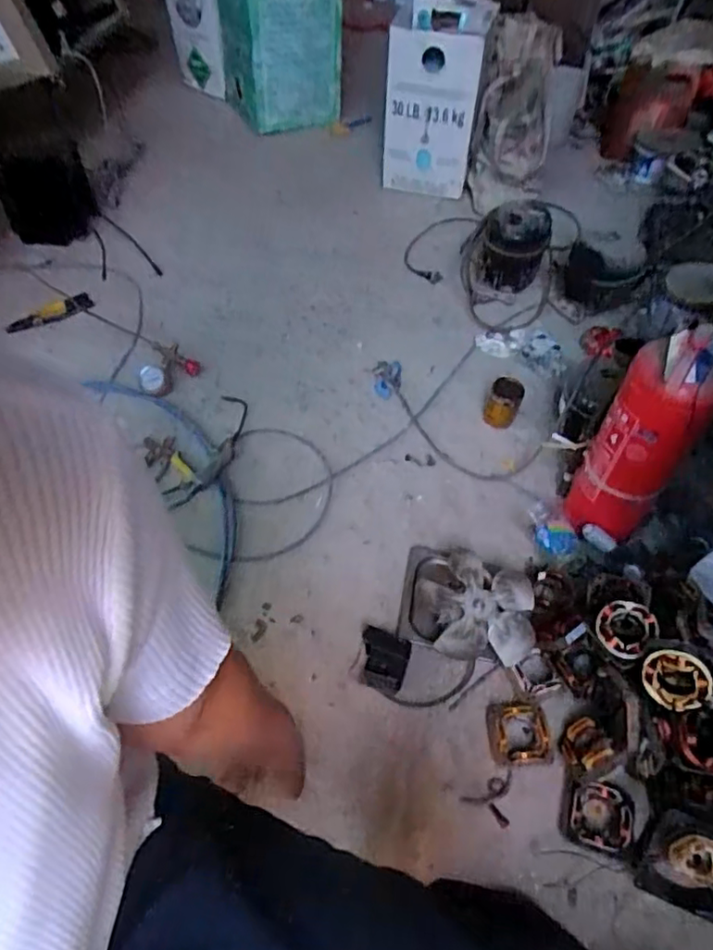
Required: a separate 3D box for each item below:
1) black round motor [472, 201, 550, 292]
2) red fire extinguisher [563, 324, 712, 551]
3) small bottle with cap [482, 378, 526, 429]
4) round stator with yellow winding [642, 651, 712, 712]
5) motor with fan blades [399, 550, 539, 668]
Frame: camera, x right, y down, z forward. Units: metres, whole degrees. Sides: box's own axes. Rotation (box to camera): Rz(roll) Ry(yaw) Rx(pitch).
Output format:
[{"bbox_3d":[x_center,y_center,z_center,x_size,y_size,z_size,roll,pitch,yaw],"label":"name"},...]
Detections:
[{"bbox_3d":[0.369,-0.559,1.453,0.159,0.161,0.168,1,52,-2],"label":"black round motor"},{"bbox_3d":[0.426,-0.033,0.923,0.128,0.431,0.101,32,57,20],"label":"red fire extinguisher"},{"bbox_3d":[0.296,-0.141,1.213,0.069,0.117,0.056,18,53,11],"label":"small bottle with cap"},{"bbox_3d":[0.412,0.262,0.771,0.076,0.076,0.025,15,12,28],"label":"round stator with yellow winding"},{"bbox_3d":[0.175,0.203,0.948,0.199,0.077,0.198,9,52,4],"label":"motor with fan blades"}]

